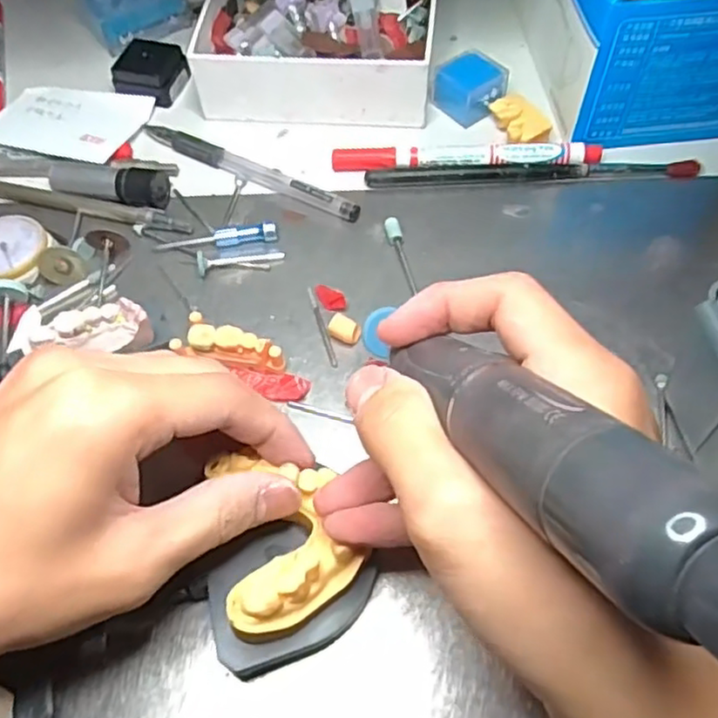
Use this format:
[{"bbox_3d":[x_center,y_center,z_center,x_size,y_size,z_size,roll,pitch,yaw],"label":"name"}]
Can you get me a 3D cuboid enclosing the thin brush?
[{"bbox_3d":[0.086,-0.095,0.338,0.163,0.009,0.011,-1,59,1],"label":"thin brush"}]

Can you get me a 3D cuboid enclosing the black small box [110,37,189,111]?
[{"bbox_3d":[-0.118,-0.165,0.383,0.037,0.016,0.033,15,61,10],"label":"black small box"}]

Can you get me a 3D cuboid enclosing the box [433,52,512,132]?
[{"bbox_3d":[0.060,-0.148,0.363,0.029,0.026,0.032,-35,64,-18],"label":"box"}]

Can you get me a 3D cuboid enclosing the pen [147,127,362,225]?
[{"bbox_3d":[-0.059,-0.101,0.346,0.134,0.010,0.013,26,63,16],"label":"pen"}]

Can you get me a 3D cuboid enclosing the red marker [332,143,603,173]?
[{"bbox_3d":[0.055,-0.104,0.343,0.134,0.009,0.014,-1,59,1],"label":"red marker"}]

